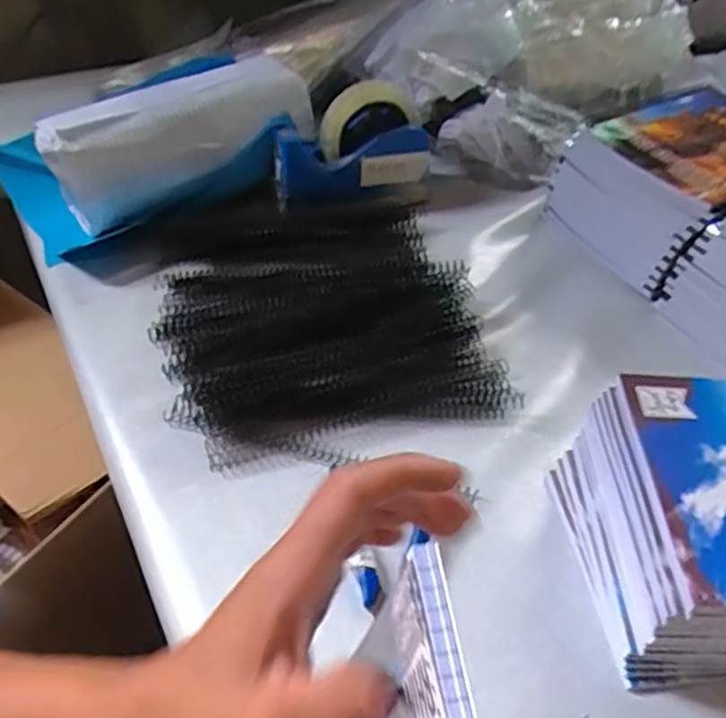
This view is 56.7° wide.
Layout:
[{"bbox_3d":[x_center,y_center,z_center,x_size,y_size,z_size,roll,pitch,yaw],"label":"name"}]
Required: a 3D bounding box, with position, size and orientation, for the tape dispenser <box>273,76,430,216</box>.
[{"bbox_3d":[-0.014,-0.211,0.664,0.155,0.096,0.071,-21,49,-22],"label":"tape dispenser"}]

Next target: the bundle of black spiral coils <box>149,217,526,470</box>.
[{"bbox_3d":[-0.037,-0.043,0.558,0.257,0.038,0.261,-11,46,-12],"label":"bundle of black spiral coils"}]

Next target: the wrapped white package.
[{"bbox_3d":[-0.170,-0.206,0.645,0.246,0.099,0.077,-26,51,-25],"label":"wrapped white package"}]

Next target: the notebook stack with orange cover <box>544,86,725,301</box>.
[{"bbox_3d":[0.309,-0.157,0.638,0.196,0.114,0.175,-21,49,-21],"label":"notebook stack with orange cover"}]

